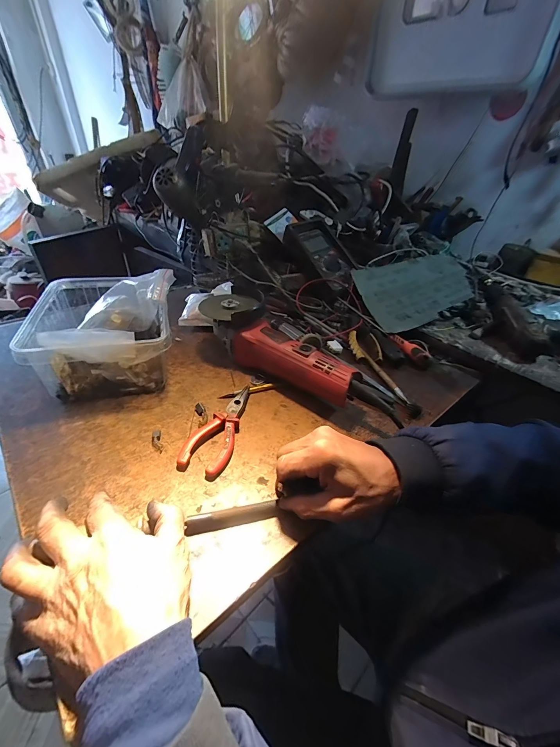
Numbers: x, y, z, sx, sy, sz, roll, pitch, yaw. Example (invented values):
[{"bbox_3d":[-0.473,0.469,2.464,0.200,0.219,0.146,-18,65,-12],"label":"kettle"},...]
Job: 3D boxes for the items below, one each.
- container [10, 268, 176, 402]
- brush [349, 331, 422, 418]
[{"bbox_3d":[-0.246,-0.073,0.454,0.160,0.124,0.212,-9,41,-17],"label":"container"},{"bbox_3d":[0.165,-0.007,0.516,0.027,0.020,0.206,-11,41,-18],"label":"brush"}]

